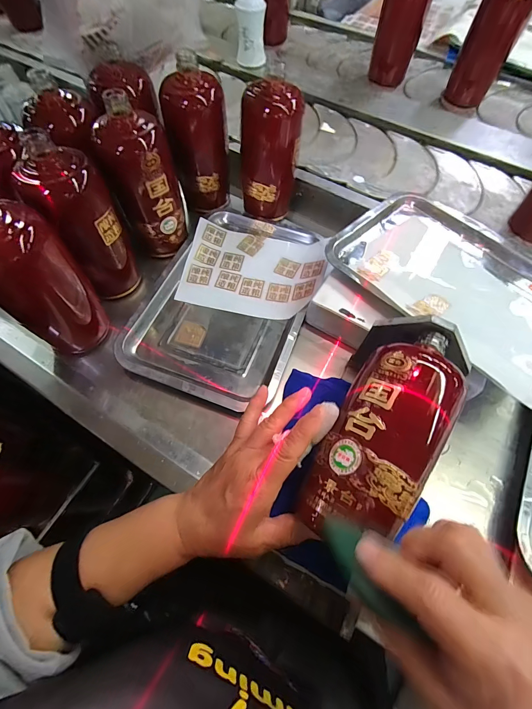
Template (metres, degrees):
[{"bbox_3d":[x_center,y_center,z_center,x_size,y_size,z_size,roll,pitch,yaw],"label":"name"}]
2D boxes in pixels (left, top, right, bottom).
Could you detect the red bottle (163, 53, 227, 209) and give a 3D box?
[{"bbox_3d":[-0.099,-0.299,0.453,0.073,0.177,0.076,0,66,-1],"label":"red bottle"}]

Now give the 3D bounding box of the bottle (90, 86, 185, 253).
[{"bbox_3d":[-0.152,-0.213,0.398,0.069,0.170,0.071,0,66,-1],"label":"bottle"}]

